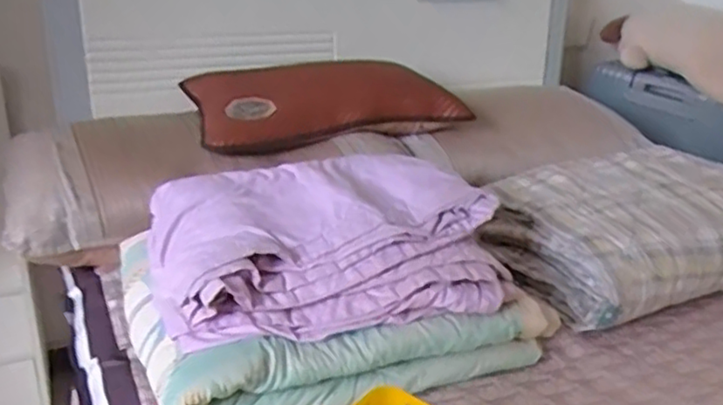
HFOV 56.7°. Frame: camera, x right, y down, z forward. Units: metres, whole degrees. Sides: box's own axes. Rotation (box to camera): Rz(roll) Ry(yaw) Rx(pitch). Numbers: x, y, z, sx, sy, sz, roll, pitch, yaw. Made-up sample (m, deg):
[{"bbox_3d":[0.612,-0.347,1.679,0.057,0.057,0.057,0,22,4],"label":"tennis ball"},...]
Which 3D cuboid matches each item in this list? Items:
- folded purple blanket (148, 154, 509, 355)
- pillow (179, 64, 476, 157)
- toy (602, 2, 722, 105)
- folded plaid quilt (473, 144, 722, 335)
[{"bbox_3d":[-0.056,0.047,0.892,0.433,0.123,0.297,-4,25,-15],"label":"folded purple blanket"},{"bbox_3d":[-0.054,-0.179,1.196,0.461,0.133,0.155,-12,28,-30],"label":"pillow"},{"bbox_3d":[0.781,-0.355,1.520,0.184,0.167,0.452,-12,28,-30],"label":"toy"},{"bbox_3d":[0.439,0.041,1.085,0.432,0.155,0.316,-9,26,-23],"label":"folded plaid quilt"}]

